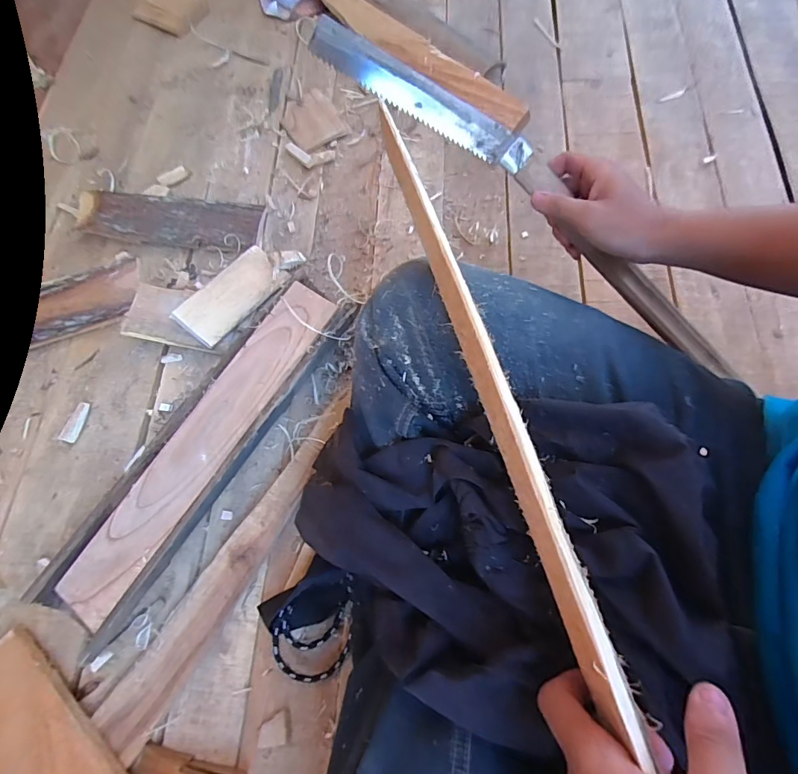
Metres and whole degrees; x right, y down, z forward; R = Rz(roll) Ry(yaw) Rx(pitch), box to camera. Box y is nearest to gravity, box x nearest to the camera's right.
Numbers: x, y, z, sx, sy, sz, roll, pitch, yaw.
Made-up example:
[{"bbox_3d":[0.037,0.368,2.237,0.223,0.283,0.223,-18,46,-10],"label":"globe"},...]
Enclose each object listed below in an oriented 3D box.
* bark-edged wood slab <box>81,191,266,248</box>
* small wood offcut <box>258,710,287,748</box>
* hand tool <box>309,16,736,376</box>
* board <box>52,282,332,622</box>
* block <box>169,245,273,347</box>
[{"bbox_3d":[-0.315,-0.229,0.614,0.251,0.029,0.071,6,69,5],"label":"bark-edged wood slab"},{"bbox_3d":[-0.116,0.314,0.410,0.026,0.004,0.023,-8,68,-1],"label":"small wood offcut"},{"bbox_3d":[0.133,-0.165,0.409,0.476,0.021,0.055,36,73,-10],"label":"hand tool"},{"bbox_3d":[-0.196,0.048,0.457,0.062,0.021,0.378,31,73,12],"label":"board"},{"bbox_3d":[-0.207,-0.115,0.554,0.058,0.010,0.135,44,67,-11],"label":"block"}]

